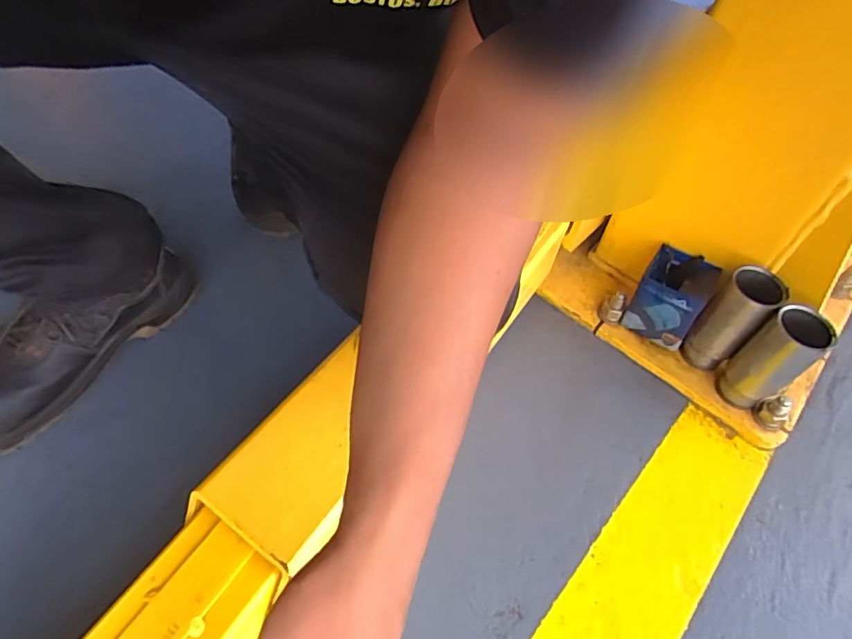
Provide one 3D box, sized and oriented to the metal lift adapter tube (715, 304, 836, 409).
[{"bbox_3d":[0.376,0.050,0.600,0.056,0.139,0.059,-28,60,-24],"label":"metal lift adapter tube"}]

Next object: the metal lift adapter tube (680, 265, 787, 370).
[{"bbox_3d":[0.352,0.000,0.630,0.067,0.125,0.055,-34,62,-26],"label":"metal lift adapter tube"}]

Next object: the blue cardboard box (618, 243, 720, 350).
[{"bbox_3d":[0.296,-0.024,0.673,0.074,0.101,0.085,29,55,17],"label":"blue cardboard box"}]

